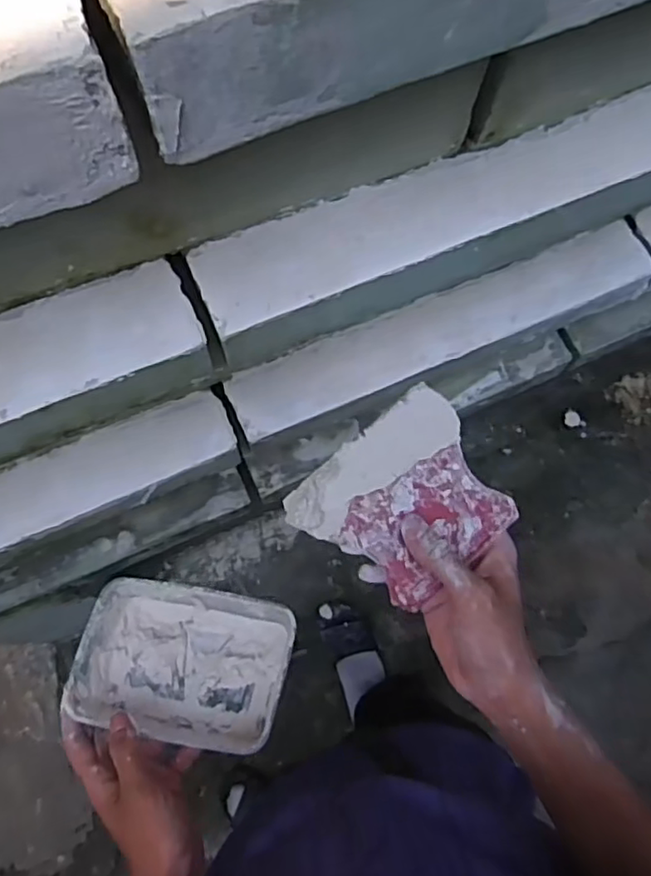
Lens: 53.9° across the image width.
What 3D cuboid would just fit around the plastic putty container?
[{"bbox_3d":[-0.117,0.185,0.528,0.166,0.066,0.112,11,72,2],"label":"plastic putty container"}]

